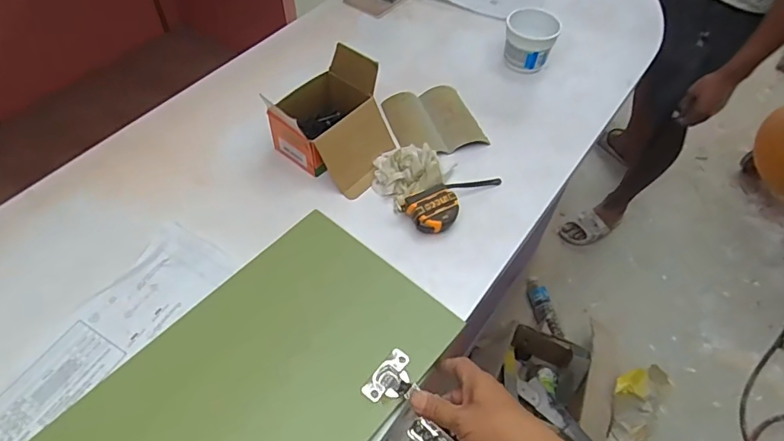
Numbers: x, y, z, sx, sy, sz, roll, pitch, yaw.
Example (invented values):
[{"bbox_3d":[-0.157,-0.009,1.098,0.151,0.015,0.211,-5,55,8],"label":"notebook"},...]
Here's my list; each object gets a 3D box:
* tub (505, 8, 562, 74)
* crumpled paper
[{"bbox_3d":[0.239,-0.312,0.875,0.088,0.080,0.076,21,56,11],"label":"tub"},{"bbox_3d":[0.023,-0.071,0.715,0.100,0.044,0.096,-30,62,-23],"label":"crumpled paper"}]

